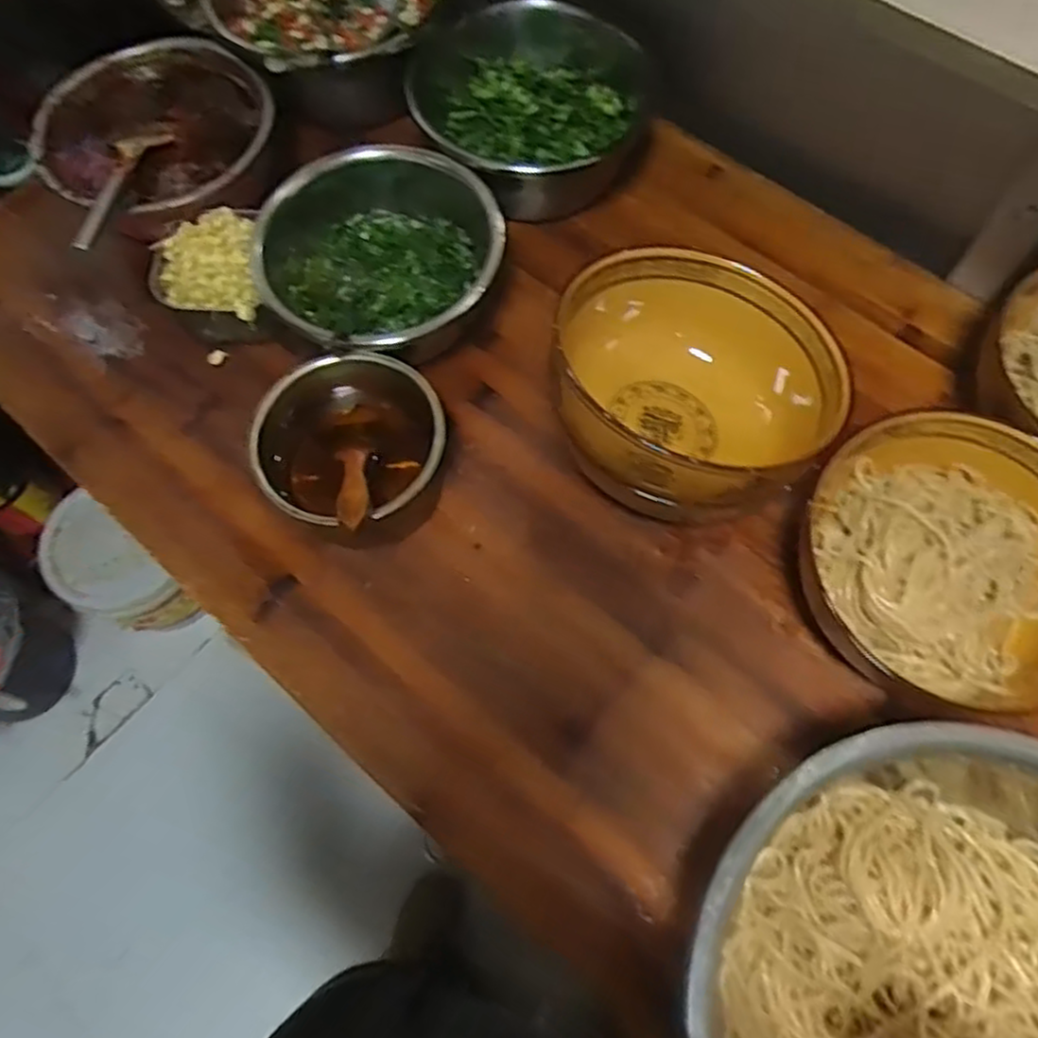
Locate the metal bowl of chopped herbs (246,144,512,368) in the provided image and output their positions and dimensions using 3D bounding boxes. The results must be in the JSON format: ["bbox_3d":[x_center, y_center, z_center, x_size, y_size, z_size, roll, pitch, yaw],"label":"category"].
[{"bbox_3d":[-0.112,-0.212,0.614,0.184,0.096,0.182,0,67,1],"label":"metal bowl of chopped herbs"}]

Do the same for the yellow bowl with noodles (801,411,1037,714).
[{"bbox_3d":[0.287,0.031,0.509,0.183,0.089,0.175,0,67,1],"label":"yellow bowl with noodles"}]

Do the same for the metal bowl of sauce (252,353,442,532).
[{"bbox_3d":[-0.118,-0.047,0.551,0.129,0.091,0.125,0,67,1],"label":"metal bowl of sauce"}]

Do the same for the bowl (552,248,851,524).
[{"bbox_3d":[0.124,-0.086,0.542,0.184,0.132,0.193,0,67,1],"label":"bowl"}]

